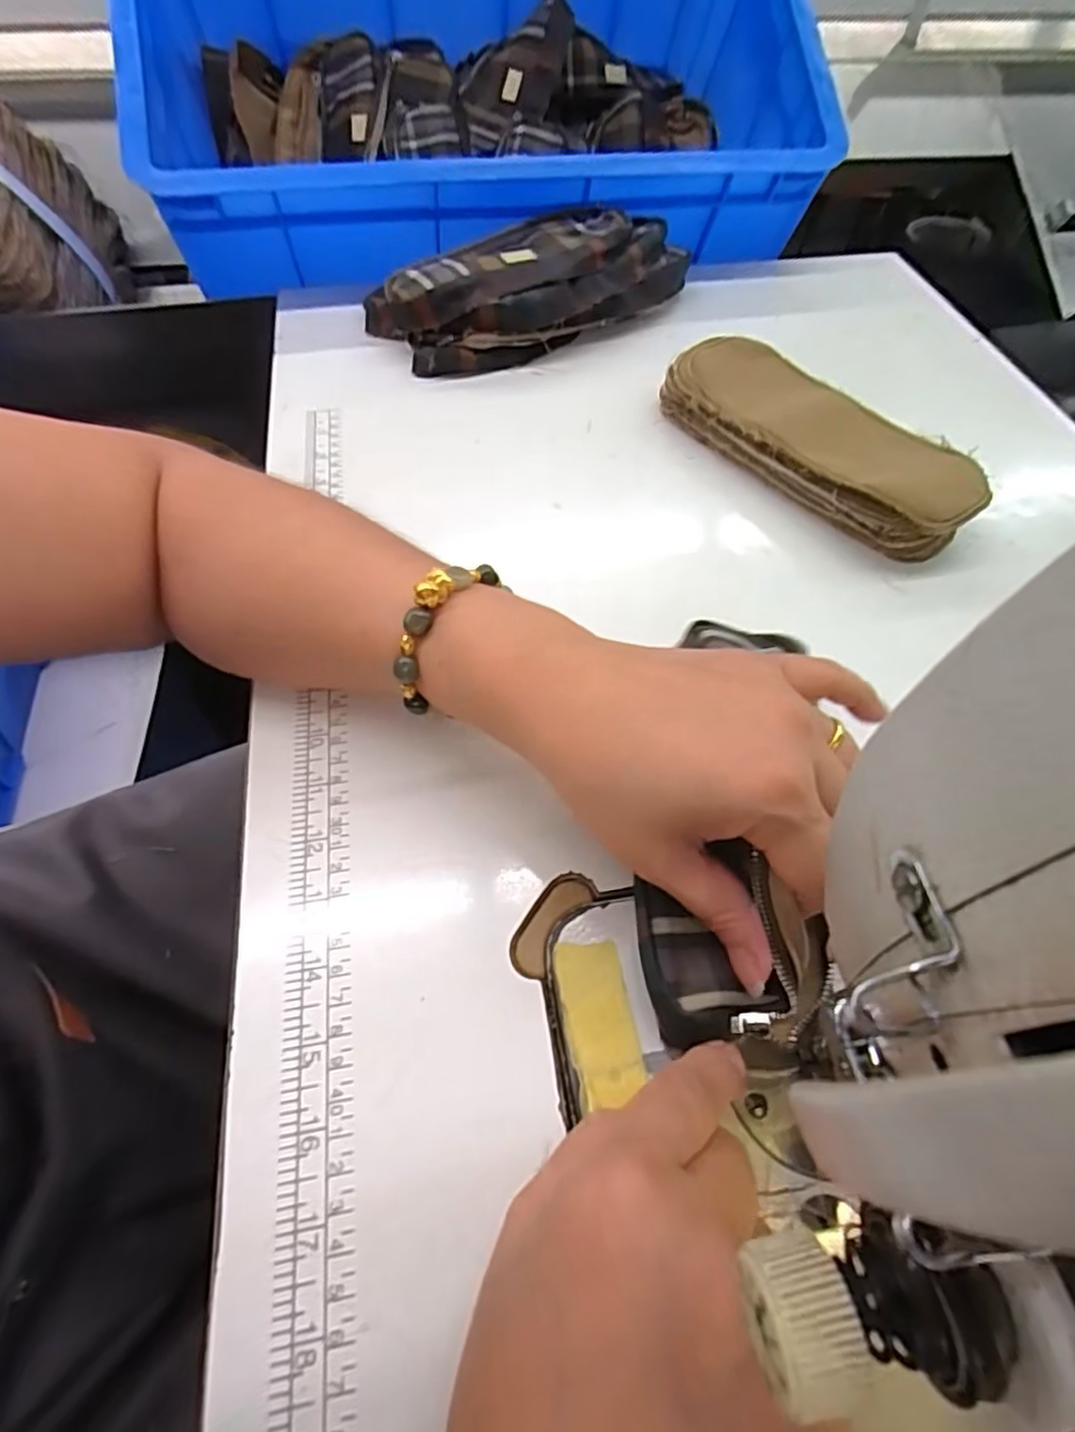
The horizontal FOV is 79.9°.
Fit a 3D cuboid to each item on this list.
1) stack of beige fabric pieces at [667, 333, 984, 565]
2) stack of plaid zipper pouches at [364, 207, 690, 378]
[{"bbox_3d":[0.168,-0.173,0.394,0.202,0.035,0.085,39,65,21],"label":"stack of beige fabric pieces"},{"bbox_3d":[-0.002,-0.322,0.481,0.232,0.055,0.103,-26,62,-16],"label":"stack of plaid zipper pouches"}]

